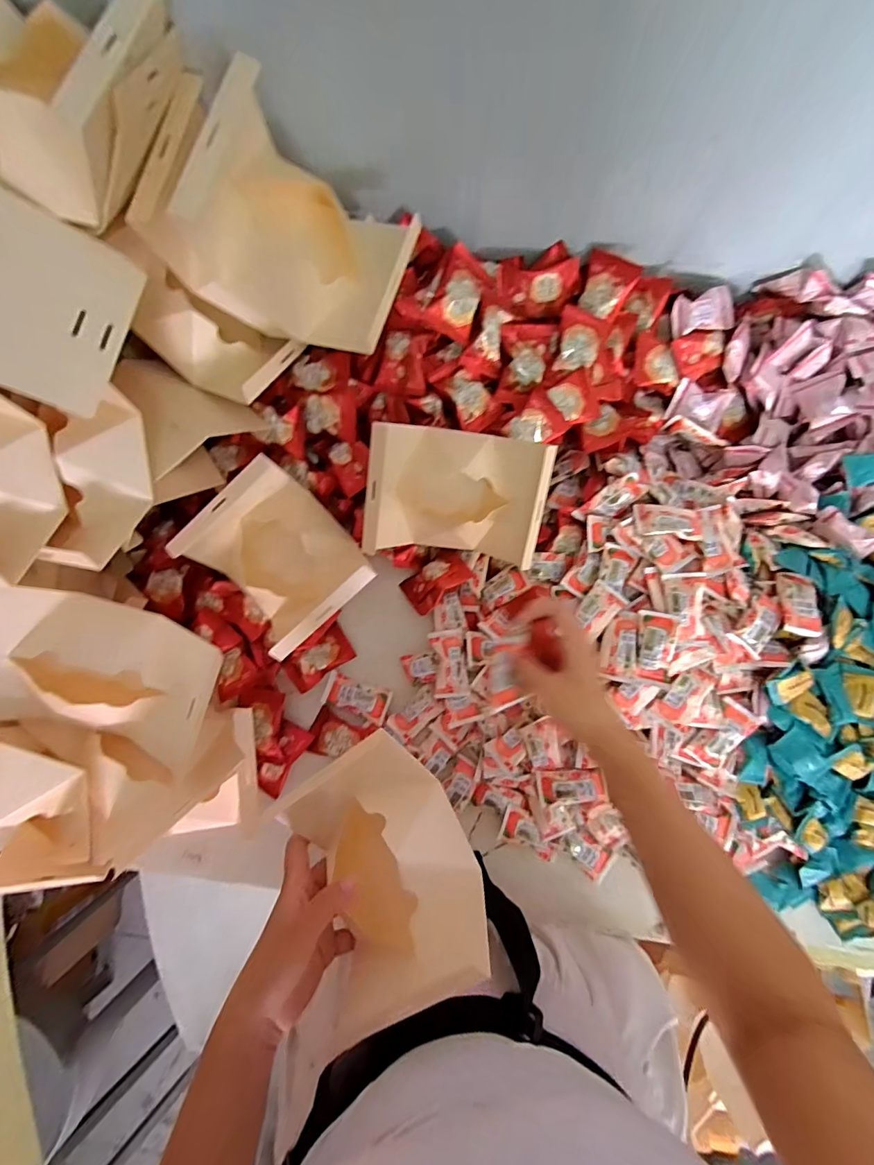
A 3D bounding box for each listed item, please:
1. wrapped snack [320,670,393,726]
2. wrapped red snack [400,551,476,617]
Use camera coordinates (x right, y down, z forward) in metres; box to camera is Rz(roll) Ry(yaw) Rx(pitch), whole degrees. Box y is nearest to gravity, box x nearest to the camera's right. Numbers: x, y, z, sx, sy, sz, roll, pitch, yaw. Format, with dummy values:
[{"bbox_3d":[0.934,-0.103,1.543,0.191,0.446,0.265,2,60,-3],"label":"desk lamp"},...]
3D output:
[{"bbox_3d":[-0.092,0.132,0.528,0.075,0.011,0.036,19,82,1],"label":"wrapped snack"},{"bbox_3d":[-0.001,-0.001,0.541,0.076,0.029,0.046,-36,85,-5],"label":"wrapped red snack"}]

